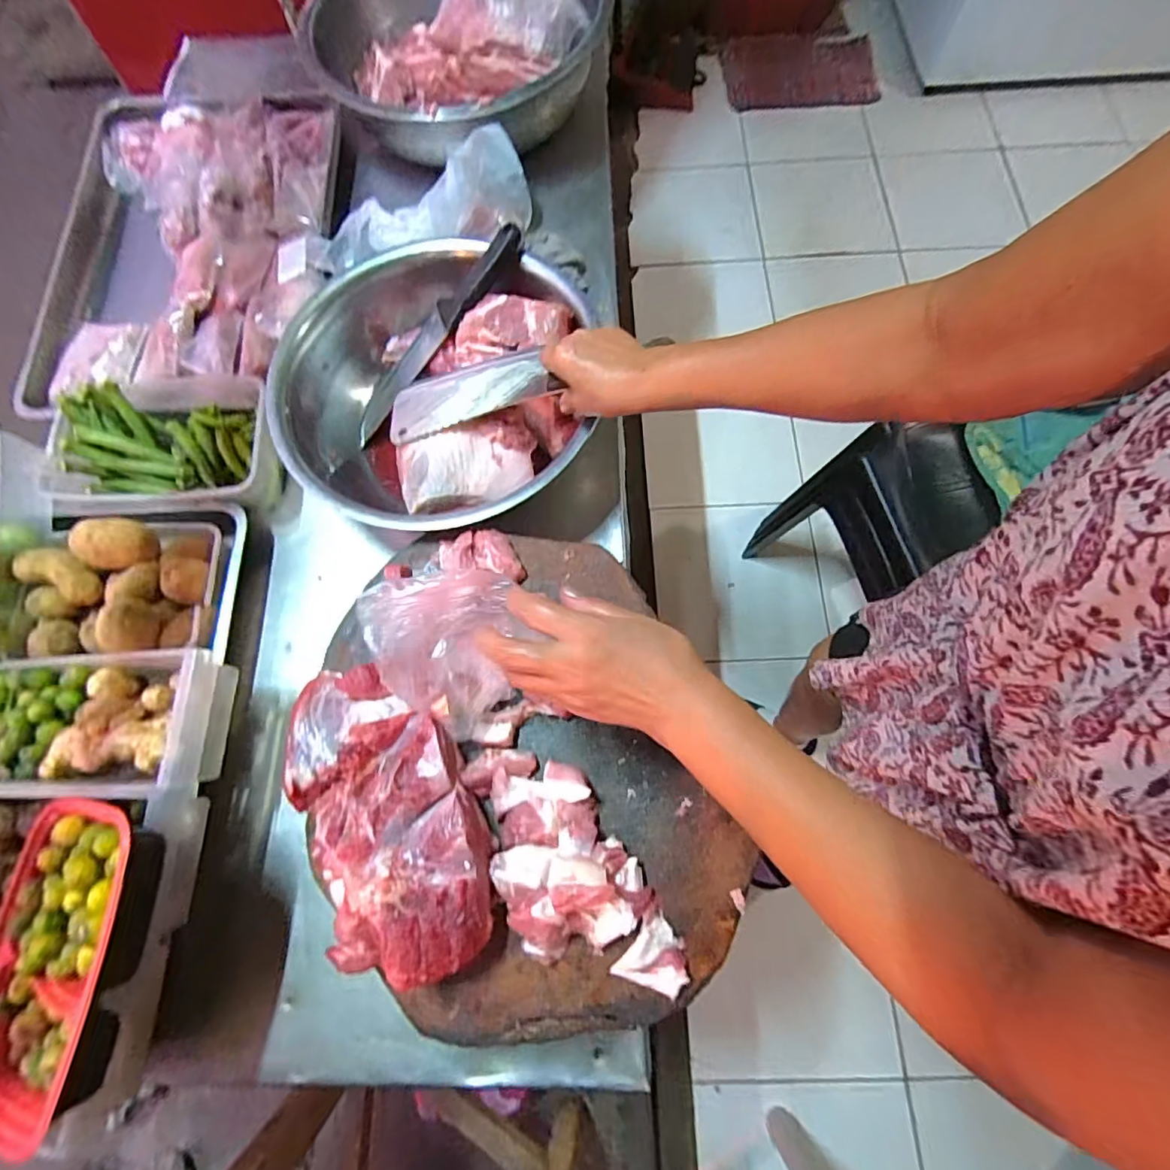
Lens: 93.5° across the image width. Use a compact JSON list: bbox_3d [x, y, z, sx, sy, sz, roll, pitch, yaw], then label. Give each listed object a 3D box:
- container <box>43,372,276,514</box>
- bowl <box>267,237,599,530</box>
[{"bbox_3d":[-0.512,-0.172,0.686,0.249,0.077,0.163,-3,71,0],"label":"container"},{"bbox_3d":[-0.176,-0.222,0.668,0.339,0.130,0.366,0,71,1],"label":"bowl"}]

